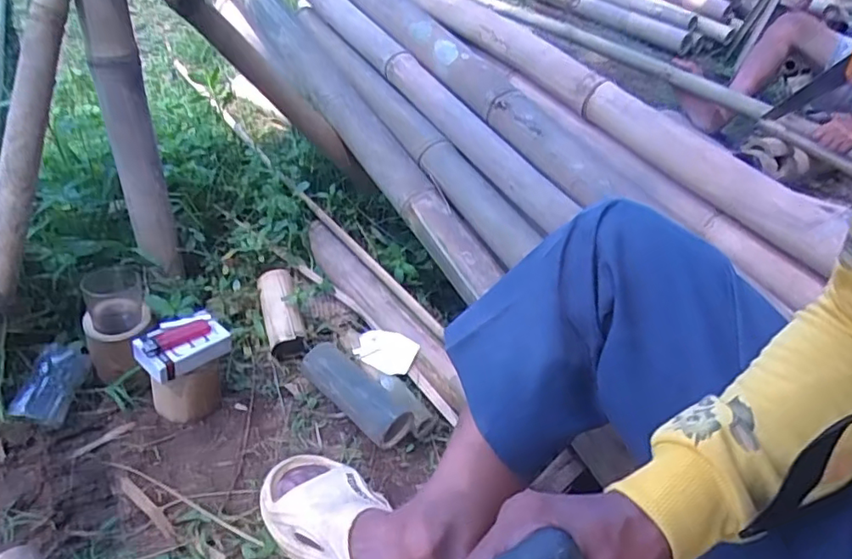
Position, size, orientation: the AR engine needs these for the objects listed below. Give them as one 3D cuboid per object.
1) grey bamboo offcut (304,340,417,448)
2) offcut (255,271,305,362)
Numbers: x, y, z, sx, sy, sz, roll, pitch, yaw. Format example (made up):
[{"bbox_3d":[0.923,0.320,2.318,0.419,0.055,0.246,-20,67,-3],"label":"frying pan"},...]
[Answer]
[{"bbox_3d":[-0.097,0.151,0.787,0.173,0.053,0.066,31,43,29],"label":"grey bamboo offcut"},{"bbox_3d":[-0.222,0.050,0.879,0.053,0.058,0.148,-8,39,-18],"label":"offcut"}]

